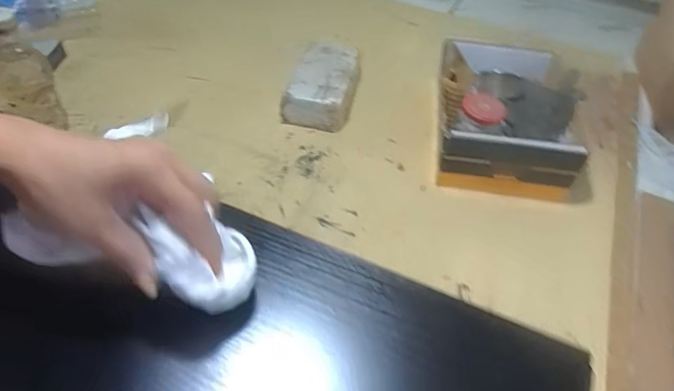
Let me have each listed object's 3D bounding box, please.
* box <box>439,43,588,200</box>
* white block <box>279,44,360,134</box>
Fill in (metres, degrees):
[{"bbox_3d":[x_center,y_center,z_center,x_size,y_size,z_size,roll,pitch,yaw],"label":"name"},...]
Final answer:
[{"bbox_3d":[0.279,-0.147,0.829,0.222,0.112,0.321,7,45,3],"label":"box"},{"bbox_3d":[-0.024,-0.207,0.898,0.122,0.066,0.205,8,45,4],"label":"white block"}]

